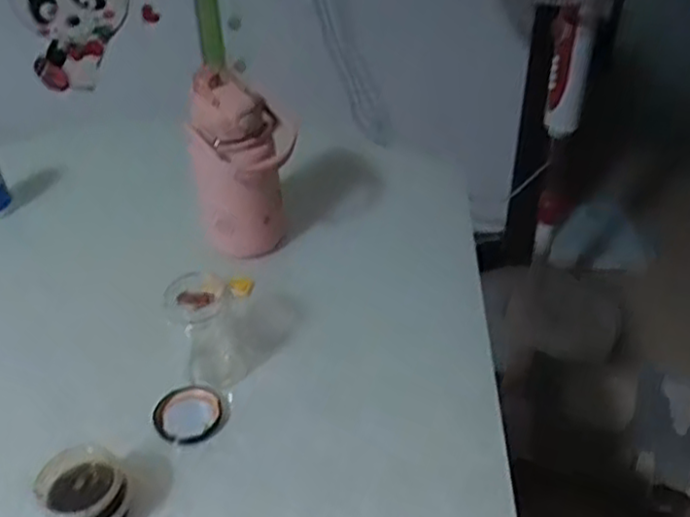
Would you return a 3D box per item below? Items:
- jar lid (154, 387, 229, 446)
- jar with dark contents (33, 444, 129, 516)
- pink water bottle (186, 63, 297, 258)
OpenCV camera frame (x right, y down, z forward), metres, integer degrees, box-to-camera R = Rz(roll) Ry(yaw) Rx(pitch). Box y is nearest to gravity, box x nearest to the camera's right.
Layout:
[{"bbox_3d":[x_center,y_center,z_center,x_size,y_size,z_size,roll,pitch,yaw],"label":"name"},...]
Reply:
[{"bbox_3d":[-0.155,0.154,0.726,0.070,0.013,0.062,15,42,21],"label":"jar lid"},{"bbox_3d":[-0.220,0.204,0.628,0.063,0.066,0.058,-2,39,1],"label":"jar with dark contents"},{"bbox_3d":[-0.116,-0.095,0.871,0.116,0.219,0.106,-1,39,2],"label":"pink water bottle"}]

